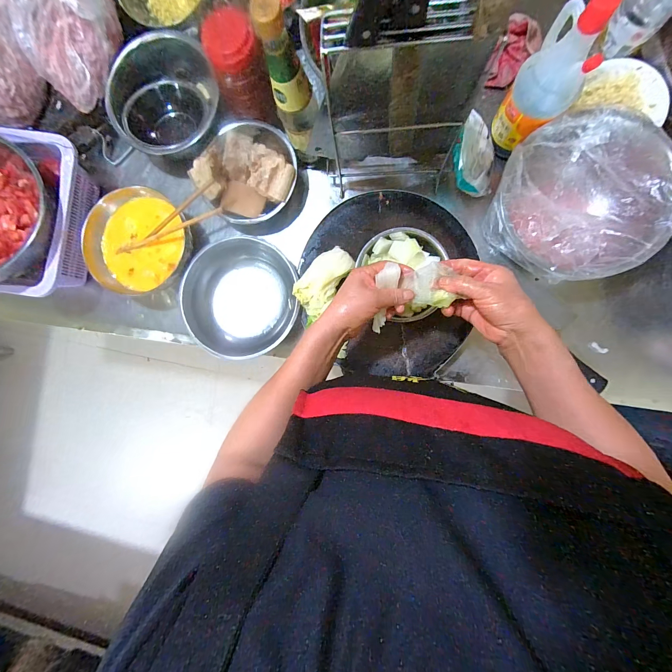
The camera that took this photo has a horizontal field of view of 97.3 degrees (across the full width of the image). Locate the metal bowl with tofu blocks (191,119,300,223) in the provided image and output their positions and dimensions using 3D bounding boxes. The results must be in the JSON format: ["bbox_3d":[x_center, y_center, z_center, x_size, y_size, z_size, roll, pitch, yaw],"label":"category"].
[{"bbox_3d":[-0.153,-0.289,0.528,0.157,0.081,0.169,0,91,6],"label":"metal bowl with tofu blocks"}]

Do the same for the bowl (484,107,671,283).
[{"bbox_3d":[0.369,-0.204,0.458,0.229,0.084,0.224,0,91,6],"label":"bowl"}]

